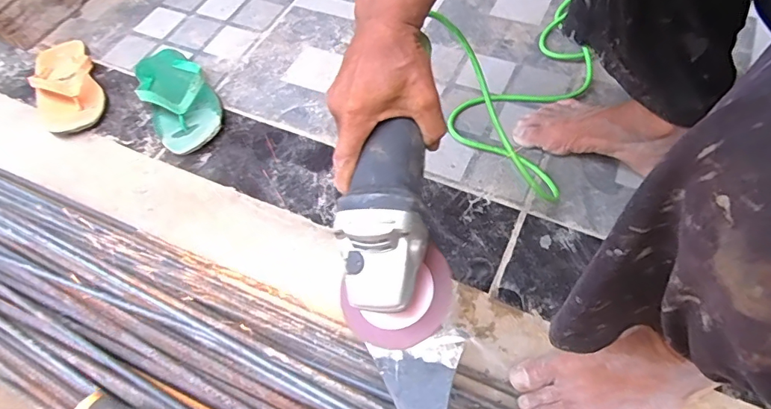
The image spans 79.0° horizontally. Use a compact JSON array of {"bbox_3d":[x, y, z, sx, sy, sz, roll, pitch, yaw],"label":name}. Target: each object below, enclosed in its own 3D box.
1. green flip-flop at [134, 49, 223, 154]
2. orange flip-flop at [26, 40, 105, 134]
[{"bbox_3d":[-0.320,-0.169,0.716,0.100,0.048,0.223,-30,61,-11],"label":"green flip-flop"},{"bbox_3d":[-0.518,-0.200,0.757,0.094,0.035,0.224,-28,59,-12],"label":"orange flip-flop"}]

